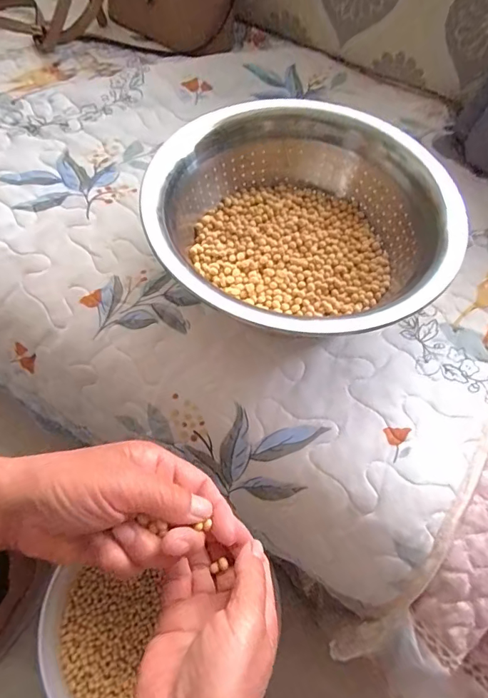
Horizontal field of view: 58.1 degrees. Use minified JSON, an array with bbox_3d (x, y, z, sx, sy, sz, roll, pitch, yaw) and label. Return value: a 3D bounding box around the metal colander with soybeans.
[{"bbox_3d":[0.041,-0.102,0.394,0.227,0.093,0.252,-37,70,-26],"label":"metal colander with soybeans"}]

